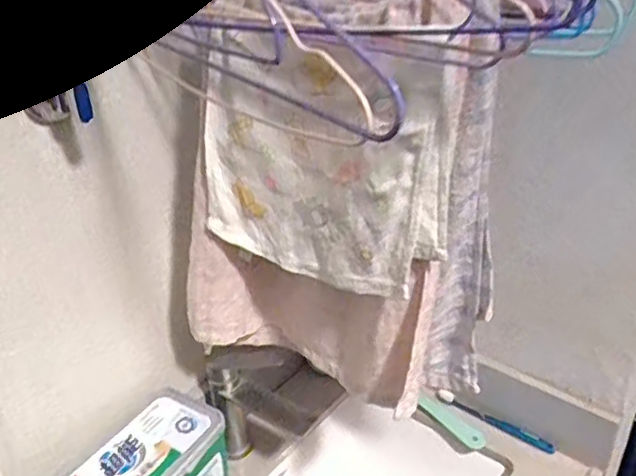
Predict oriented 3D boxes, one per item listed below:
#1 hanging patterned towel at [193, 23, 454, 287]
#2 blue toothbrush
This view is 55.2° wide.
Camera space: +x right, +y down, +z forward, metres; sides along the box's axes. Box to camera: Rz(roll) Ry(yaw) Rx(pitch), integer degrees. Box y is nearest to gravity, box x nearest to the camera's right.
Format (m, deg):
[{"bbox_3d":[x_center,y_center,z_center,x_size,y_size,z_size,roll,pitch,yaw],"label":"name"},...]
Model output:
[{"bbox_3d":[-0.008,-0.067,0.587,0.265,0.220,0.043,15,35,27],"label":"hanging patterned towel"},{"bbox_3d":[0.275,0.288,0.955,0.189,0.025,0.017,19,37,33],"label":"blue toothbrush"}]

